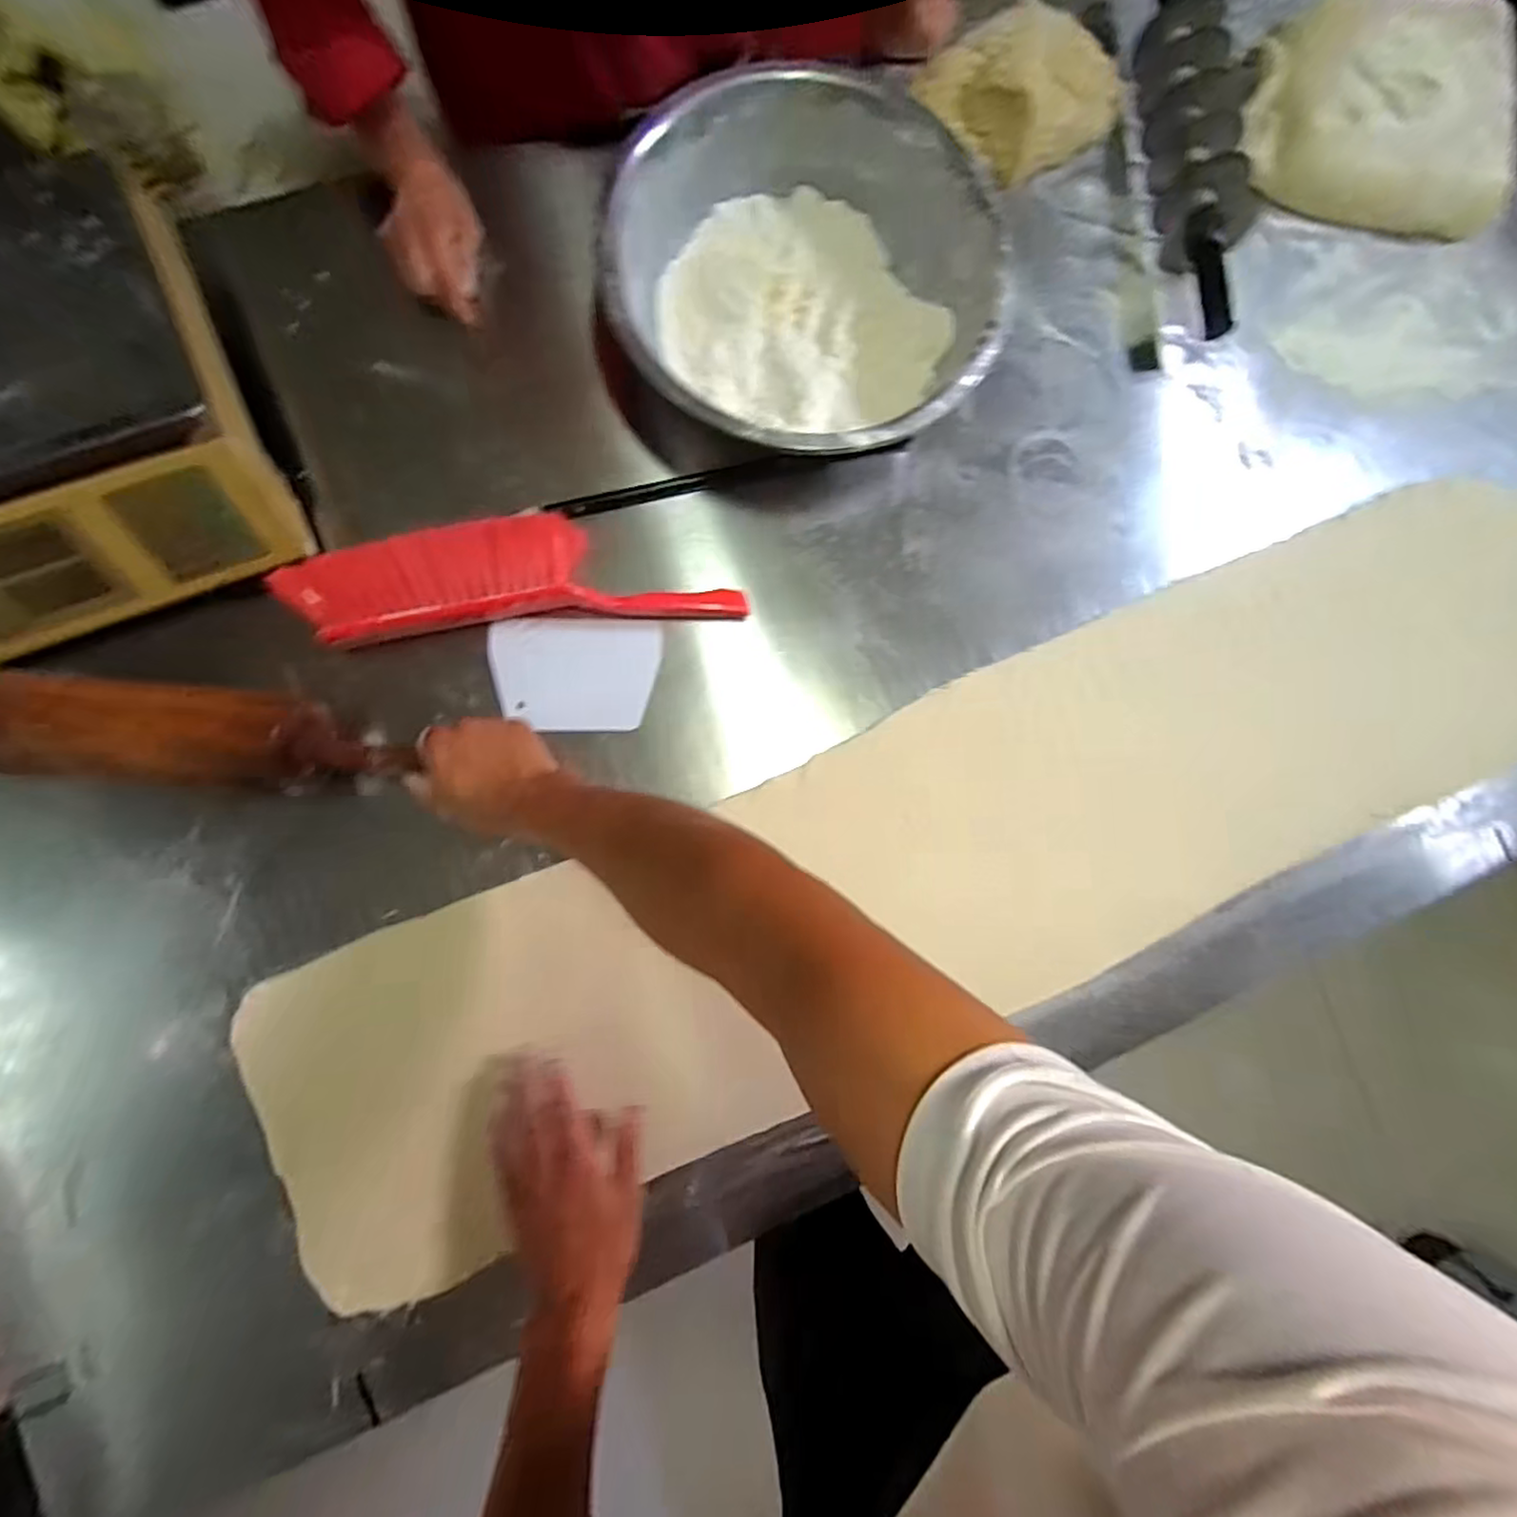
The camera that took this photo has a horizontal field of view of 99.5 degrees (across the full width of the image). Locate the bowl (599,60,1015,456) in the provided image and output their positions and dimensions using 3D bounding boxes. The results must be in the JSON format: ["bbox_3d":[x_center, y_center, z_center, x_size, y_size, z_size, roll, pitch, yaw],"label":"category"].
[{"bbox_3d":[0.036,-0.417,0.582,0.334,0.107,0.330,1,83,-5],"label":"bowl"}]

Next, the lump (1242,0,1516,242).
[{"bbox_3d":[0.682,-0.701,0.691,0.269,0.041,0.231,3,97,2],"label":"lump"}]

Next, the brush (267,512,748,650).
[{"bbox_3d":[-0.207,-0.161,0.562,0.392,0.045,0.098,-6,84,-6],"label":"brush"}]

